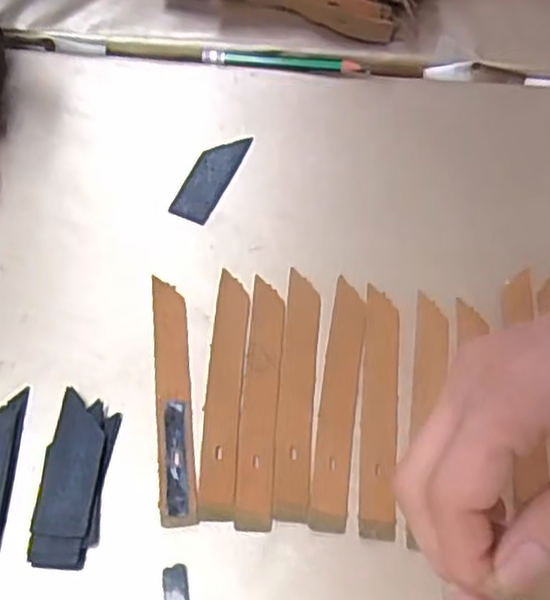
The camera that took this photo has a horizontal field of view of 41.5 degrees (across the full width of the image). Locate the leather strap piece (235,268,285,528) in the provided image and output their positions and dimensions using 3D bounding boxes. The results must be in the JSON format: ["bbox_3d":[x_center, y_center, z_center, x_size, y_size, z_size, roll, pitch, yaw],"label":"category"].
[{"bbox_3d":[-0.007,0.045,0.349,0.018,0.004,0.125,5,61,-1],"label":"leather strap piece"}]

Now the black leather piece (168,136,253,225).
[{"bbox_3d":[-0.037,-0.072,0.414,0.025,0.006,0.065,22,63,9],"label":"black leather piece"}]

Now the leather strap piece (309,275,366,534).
[{"bbox_3d":[0.031,0.047,0.350,0.018,0.004,0.124,9,61,2],"label":"leather strap piece"}]

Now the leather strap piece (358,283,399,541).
[{"bbox_3d":[0.050,0.050,0.349,0.017,0.004,0.124,6,61,0],"label":"leather strap piece"}]

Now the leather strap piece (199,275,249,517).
[{"bbox_3d":[-0.024,0.042,0.351,0.017,0.004,0.124,4,61,-1],"label":"leather strap piece"}]

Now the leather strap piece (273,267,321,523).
[{"bbox_3d":[0.011,0.042,0.351,0.017,0.004,0.125,5,61,0],"label":"leather strap piece"}]

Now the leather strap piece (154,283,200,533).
[{"bbox_3d":[-0.049,0.044,0.348,0.017,0.004,0.124,-4,62,-5],"label":"leather strap piece"}]

